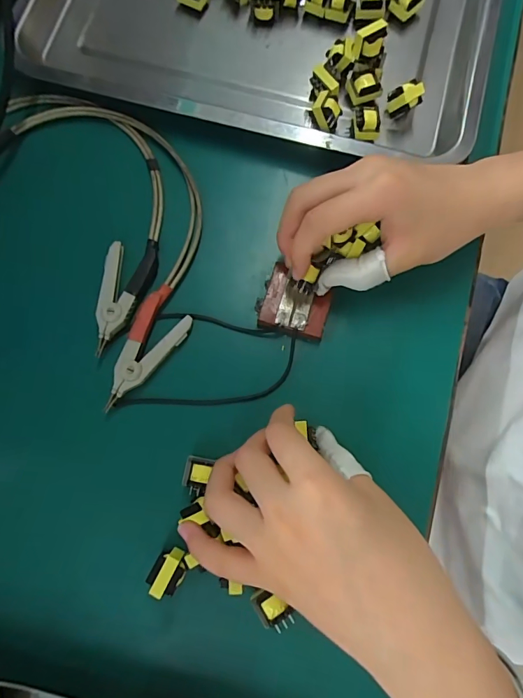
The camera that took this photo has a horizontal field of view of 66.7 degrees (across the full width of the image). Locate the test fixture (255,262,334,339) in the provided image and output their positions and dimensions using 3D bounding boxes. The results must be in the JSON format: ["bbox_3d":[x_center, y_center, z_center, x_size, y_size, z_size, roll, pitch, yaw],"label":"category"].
[{"bbox_3d":[0.025,-0.036,0.299,0.051,0.013,0.051,18,80,2],"label":"test fixture"}]

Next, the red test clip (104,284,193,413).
[{"bbox_3d":[-0.087,-0.002,0.290,0.038,0.014,0.089,38,81,6],"label":"red test clip"}]

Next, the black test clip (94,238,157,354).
[{"bbox_3d":[-0.105,-0.041,0.297,0.034,0.013,0.090,13,80,2],"label":"black test clip"}]

